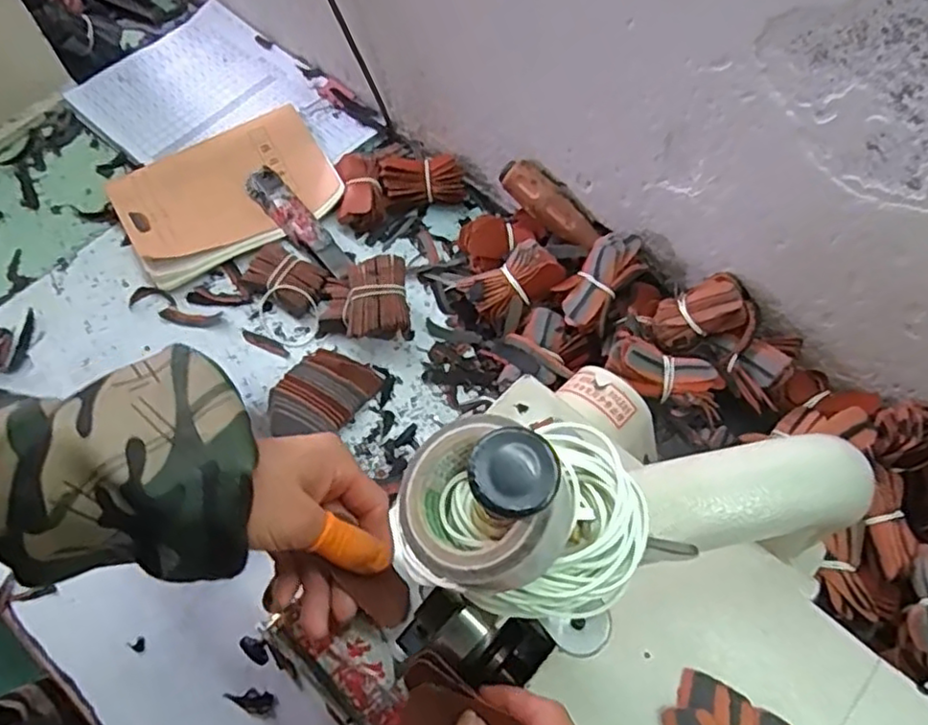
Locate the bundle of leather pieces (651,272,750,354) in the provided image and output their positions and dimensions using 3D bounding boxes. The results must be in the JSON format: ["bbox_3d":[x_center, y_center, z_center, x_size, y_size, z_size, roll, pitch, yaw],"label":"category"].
[{"bbox_3d":[0.189,-0.039,0.517,0.070,0.040,0.046,-36,72,34],"label":"bundle of leather pieces"}]

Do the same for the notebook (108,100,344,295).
[{"bbox_3d":[-0.234,-0.170,0.647,0.200,0.025,0.138,-29,69,-12],"label":"notebook"}]

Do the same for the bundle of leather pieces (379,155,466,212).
[{"bbox_3d":[-0.040,-0.179,0.637,0.077,0.029,0.045,-13,66,-6],"label":"bundle of leather pieces"}]

